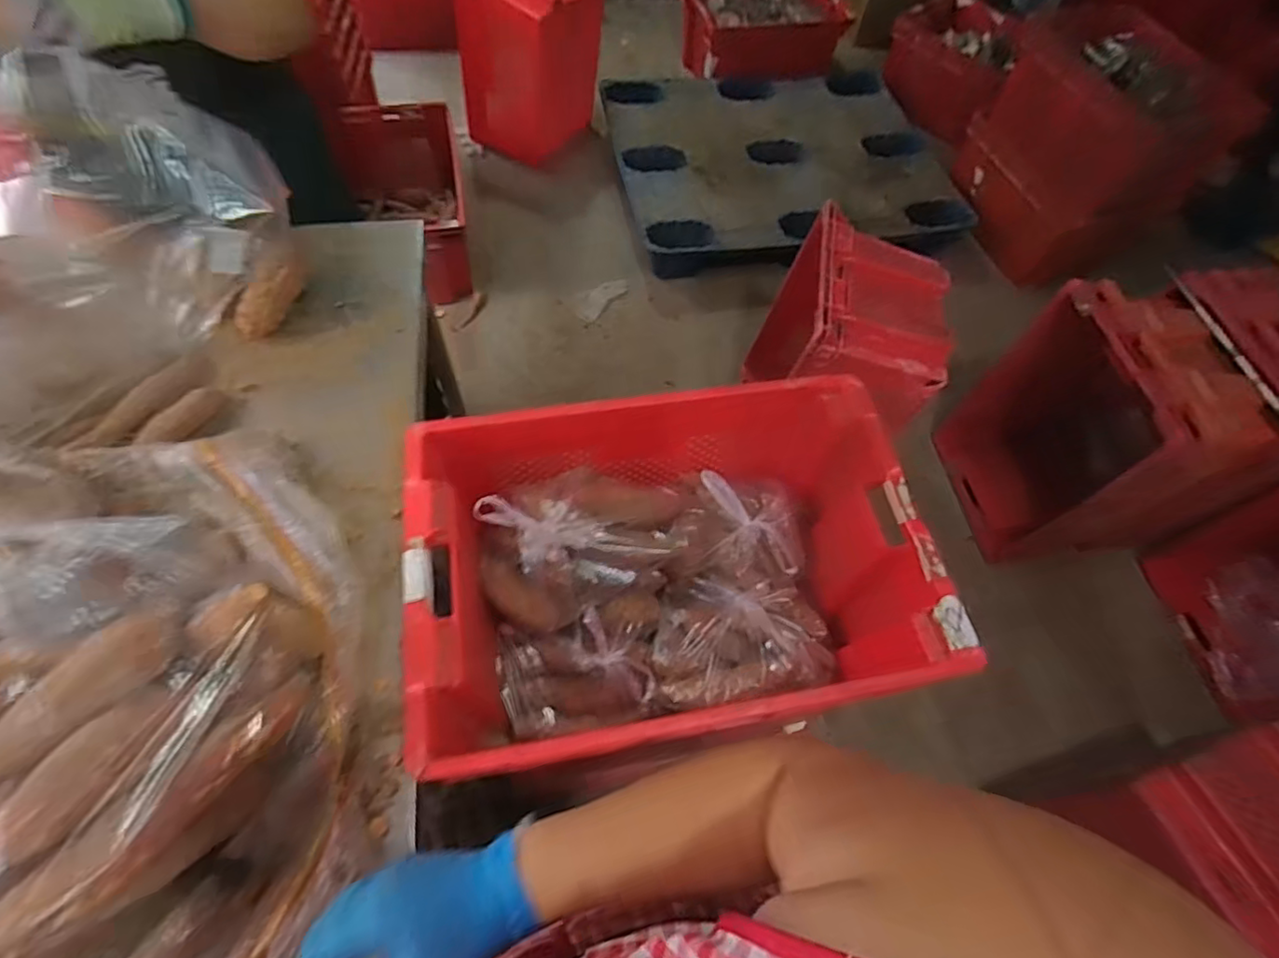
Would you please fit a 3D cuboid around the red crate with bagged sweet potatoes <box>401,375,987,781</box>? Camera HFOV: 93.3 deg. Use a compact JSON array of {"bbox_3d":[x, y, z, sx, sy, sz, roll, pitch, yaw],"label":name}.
[{"bbox_3d":[0.028,0.106,0.835,0.614,0.247,0.459,-9,62,-9],"label":"red crate with bagged sweet potatoes"}]

